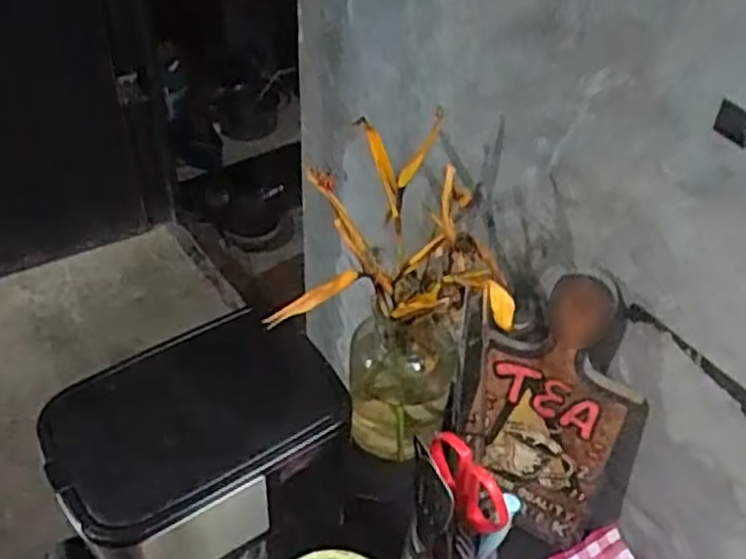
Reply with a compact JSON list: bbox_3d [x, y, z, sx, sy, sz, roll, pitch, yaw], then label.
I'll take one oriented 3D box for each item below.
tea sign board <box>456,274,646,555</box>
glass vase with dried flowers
[{"bbox_3d":[0.156,0.125,0.698,0.159,0.270,0.028,13,26,18],"label":"tea sign board"},{"bbox_3d":[0.020,0.035,0.737,0.172,0.331,0.210,6,45,3],"label":"glass vase with dried flowers"}]

